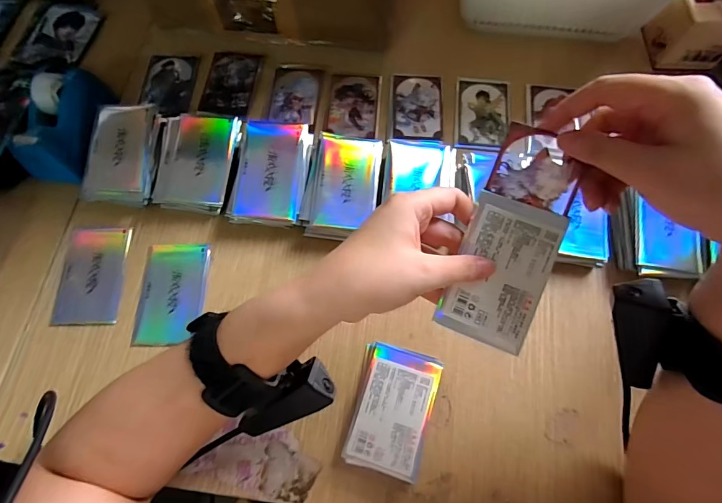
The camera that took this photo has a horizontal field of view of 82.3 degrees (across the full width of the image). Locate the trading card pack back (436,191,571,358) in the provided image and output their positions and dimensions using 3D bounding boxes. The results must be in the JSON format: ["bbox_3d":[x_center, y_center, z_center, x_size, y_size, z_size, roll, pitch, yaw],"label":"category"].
[{"bbox_3d":[0.092,0.013,0.273,0.058,0.004,0.094,21,92,13],"label":"trading card pack back"}]

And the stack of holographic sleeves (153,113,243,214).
[{"bbox_3d":[-0.162,-0.089,0.414,0.074,0.029,0.096,5,70,2],"label":"stack of holographic sleeves"}]

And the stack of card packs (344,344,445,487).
[{"bbox_3d":[0.027,0.131,0.346,0.064,0.014,0.098,13,71,5],"label":"stack of card packs"}]

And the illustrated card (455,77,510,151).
[{"bbox_3d":[0.134,-0.152,0.452,0.058,0.004,0.090,6,70,2],"label":"illustrated card"}]

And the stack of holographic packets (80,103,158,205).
[{"bbox_3d":[-0.238,-0.103,0.419,0.065,0.029,0.112,2,70,1],"label":"stack of holographic packets"}]

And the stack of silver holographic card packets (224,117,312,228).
[{"bbox_3d":[-0.086,-0.077,0.407,0.069,0.034,0.106,10,71,4],"label":"stack of silver holographic card packets"}]

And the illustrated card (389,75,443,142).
[{"bbox_3d":[0.061,-0.160,0.454,0.057,0.004,0.086,3,70,1],"label":"illustrated card"}]

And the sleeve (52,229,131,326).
[{"bbox_3d":[-0.252,0.022,0.388,0.058,0.006,0.092,3,75,-2],"label":"sleeve"}]

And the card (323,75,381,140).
[{"bbox_3d":[-0.008,-0.162,0.455,0.057,0.004,0.082,4,70,2],"label":"card"}]

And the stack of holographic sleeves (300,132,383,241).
[{"bbox_3d":[-0.018,-0.059,0.400,0.065,0.034,0.102,9,71,3],"label":"stack of holographic sleeves"}]

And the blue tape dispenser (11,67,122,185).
[{"bbox_3d":[-0.299,-0.128,0.416,0.059,0.061,0.114,5,70,2],"label":"blue tape dispenser"}]

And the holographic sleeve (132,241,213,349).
[{"bbox_3d":[-0.174,0.039,0.384,0.058,0.008,0.096,3,69,0],"label":"holographic sleeve"}]

